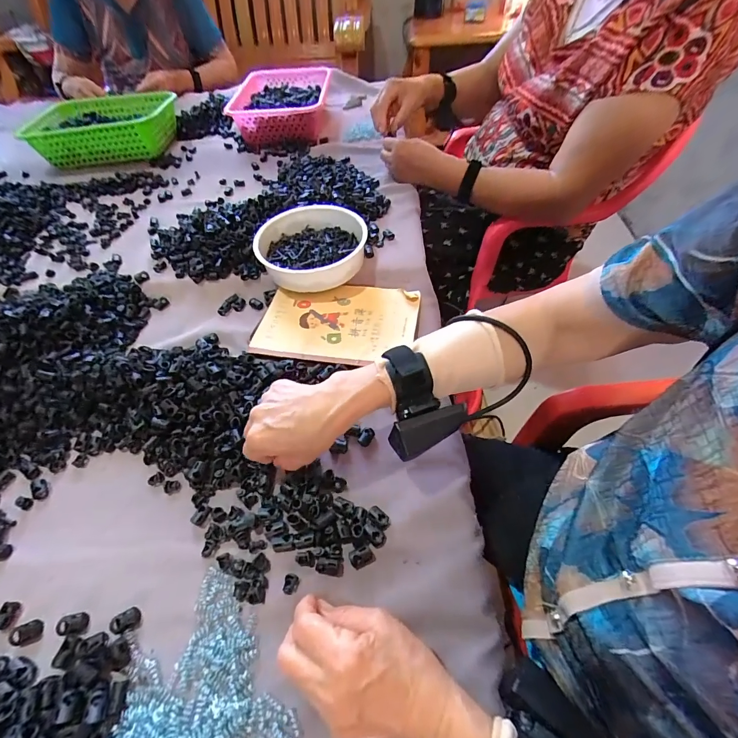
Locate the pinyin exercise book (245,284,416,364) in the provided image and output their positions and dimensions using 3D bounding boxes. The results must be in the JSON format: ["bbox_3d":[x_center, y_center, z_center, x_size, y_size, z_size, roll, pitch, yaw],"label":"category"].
[{"bbox_3d":[-0.041,-0.068,0.488,0.206,0.007,0.143,7,55,8],"label":"pinyin exercise book"}]

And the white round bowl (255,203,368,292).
[{"bbox_3d":[-0.085,-0.183,0.545,0.159,0.052,0.164,-1,55,2],"label":"white round bowl"}]

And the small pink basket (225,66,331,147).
[{"bbox_3d":[-0.213,-0.656,0.888,0.216,0.078,0.325,-4,54,0],"label":"small pink basket"}]

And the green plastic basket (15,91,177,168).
[{"bbox_3d":[-0.599,-0.554,0.823,0.283,0.081,0.229,-3,53,1],"label":"green plastic basket"}]

